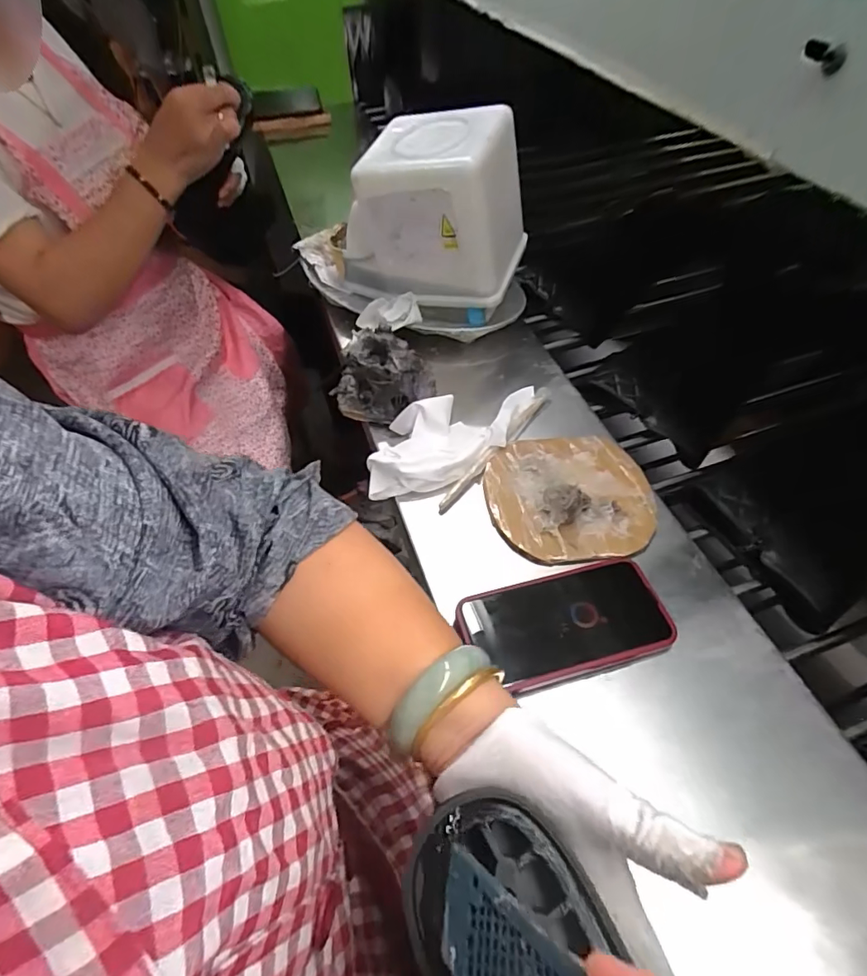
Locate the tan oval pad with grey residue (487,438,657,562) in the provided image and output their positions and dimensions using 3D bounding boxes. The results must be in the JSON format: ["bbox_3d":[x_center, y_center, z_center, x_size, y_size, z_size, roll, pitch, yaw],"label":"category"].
[{"bbox_3d":[0.127,0.003,0.470,0.151,0.019,0.140,-4,52,-1],"label":"tan oval pad with grey residue"}]

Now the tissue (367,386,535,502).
[{"bbox_3d":[0.023,-0.063,0.511,0.211,0.027,0.089,-33,58,-22],"label":"tissue"}]

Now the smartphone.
[{"bbox_3d":[0.103,0.109,0.389,0.155,0.019,0.080,-14,52,-9],"label":"smartphone"}]

